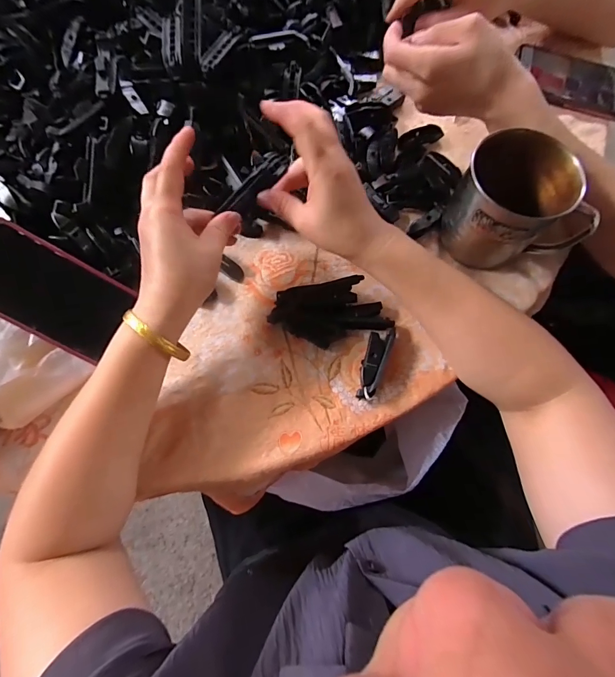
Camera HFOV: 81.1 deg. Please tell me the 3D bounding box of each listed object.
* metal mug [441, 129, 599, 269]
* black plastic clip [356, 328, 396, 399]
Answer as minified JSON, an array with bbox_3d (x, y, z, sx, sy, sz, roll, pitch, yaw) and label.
[{"bbox_3d":[0.192,-0.121,0.342,0.099,0.086,0.080,-9,75,-2],"label":"metal mug"},{"bbox_3d":[0.062,0.022,0.338,0.021,0.019,0.073,20,76,6],"label":"black plastic clip"}]

